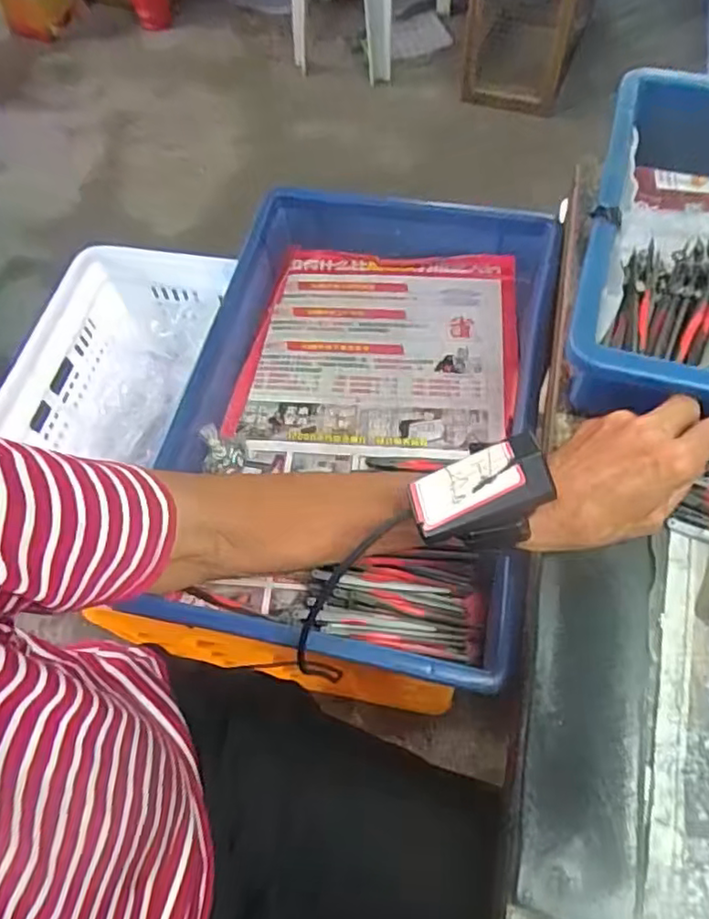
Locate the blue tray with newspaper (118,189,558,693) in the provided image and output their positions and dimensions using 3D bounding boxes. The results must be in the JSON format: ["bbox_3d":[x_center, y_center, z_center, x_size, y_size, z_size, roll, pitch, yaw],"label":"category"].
[{"bbox_3d":[0.005,-0.043,0.530,0.279,0.078,0.412,10,63,9],"label":"blue tray with newspaper"}]

